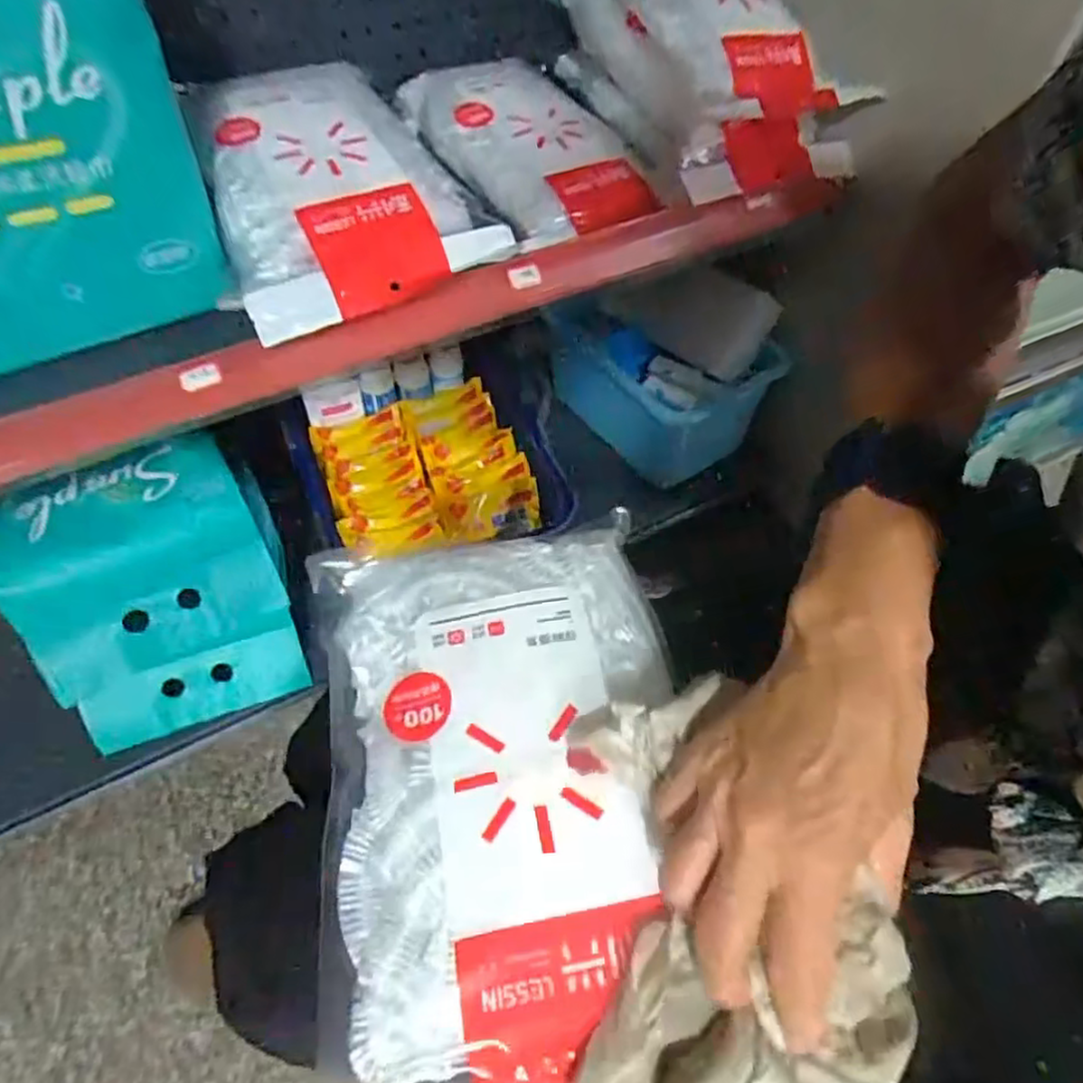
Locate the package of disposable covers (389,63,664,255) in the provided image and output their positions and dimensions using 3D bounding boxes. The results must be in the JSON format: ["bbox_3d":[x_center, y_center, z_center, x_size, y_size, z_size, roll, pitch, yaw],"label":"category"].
[{"bbox_3d":[-0.012,-0.339,0.610,0.147,0.051,0.206,-24,60,-19],"label":"package of disposable covers"}]

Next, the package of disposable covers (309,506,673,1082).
[{"bbox_3d":[-0.014,0.111,0.330,0.172,0.028,0.275,-8,56,-9],"label":"package of disposable covers"}]

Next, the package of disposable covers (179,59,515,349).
[{"bbox_3d":[-0.158,-0.258,0.519,0.189,0.067,0.205,-30,62,-22],"label":"package of disposable covers"}]

